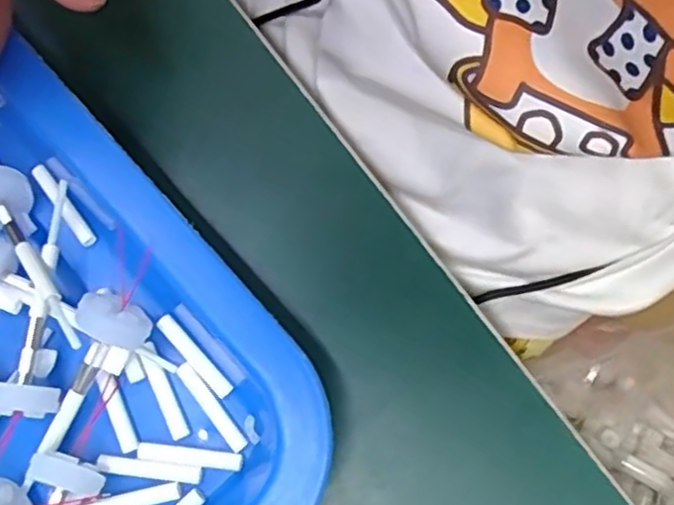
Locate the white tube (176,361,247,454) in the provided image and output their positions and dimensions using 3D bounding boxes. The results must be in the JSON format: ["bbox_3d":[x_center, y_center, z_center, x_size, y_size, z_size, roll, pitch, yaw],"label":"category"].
[{"bbox_3d":[-0.037,0.045,0.207,0.005,0.004,0.030,-38,79,-5],"label":"white tube"}]

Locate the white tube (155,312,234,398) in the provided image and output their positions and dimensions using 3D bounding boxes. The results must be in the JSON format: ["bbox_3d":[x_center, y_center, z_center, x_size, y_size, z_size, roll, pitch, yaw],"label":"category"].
[{"bbox_3d":[-0.043,0.030,0.210,0.005,0.004,0.030,-43,79,-6],"label":"white tube"}]

